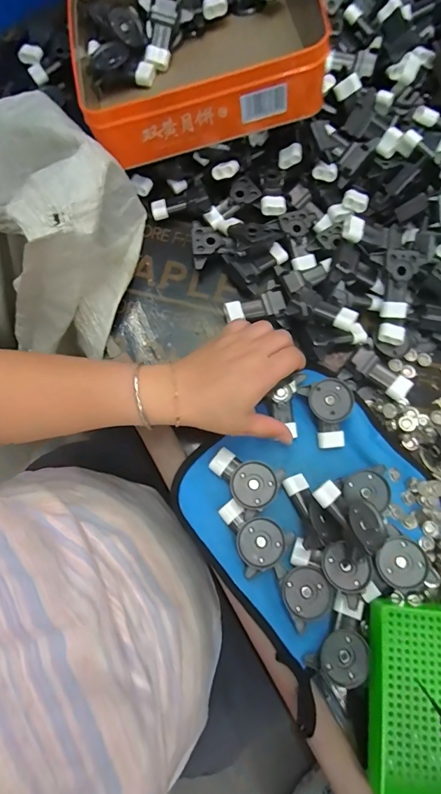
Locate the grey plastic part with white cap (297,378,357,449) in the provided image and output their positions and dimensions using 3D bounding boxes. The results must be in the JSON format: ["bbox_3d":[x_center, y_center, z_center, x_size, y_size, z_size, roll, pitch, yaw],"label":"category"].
[{"bbox_3d":[0.114,0.014,0.388,0.052,0.020,0.063,-20,78,-5],"label":"grey plastic part with white cap"}]

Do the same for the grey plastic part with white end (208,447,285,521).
[{"bbox_3d":[0.027,0.072,0.369,0.050,0.014,0.065,-35,80,-8],"label":"grey plastic part with white end"}]

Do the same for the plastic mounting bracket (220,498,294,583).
[{"bbox_3d":[0.029,0.122,0.356,0.051,0.016,0.064,-36,80,-8],"label":"plastic mounting bracket"}]

